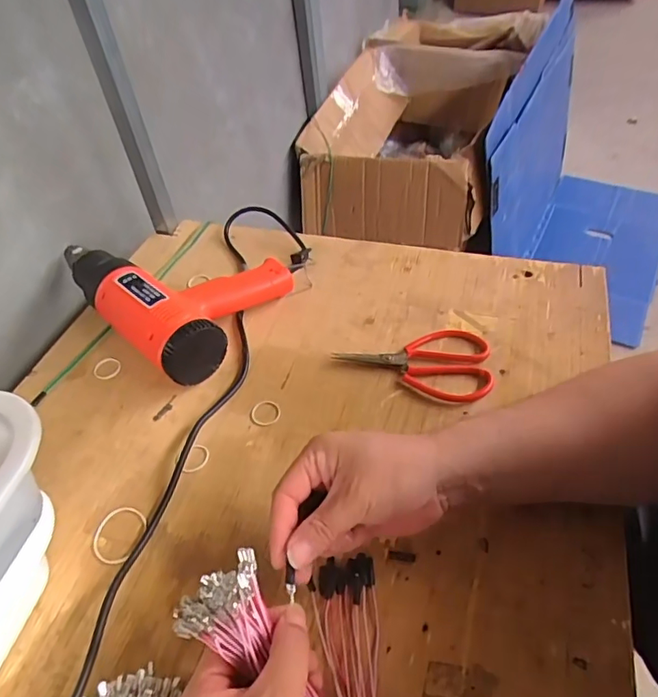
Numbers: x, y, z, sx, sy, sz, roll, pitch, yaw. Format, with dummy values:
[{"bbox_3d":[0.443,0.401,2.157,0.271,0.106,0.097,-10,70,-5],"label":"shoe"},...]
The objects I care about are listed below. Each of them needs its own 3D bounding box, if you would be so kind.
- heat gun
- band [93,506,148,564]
[{"bbox_3d":[-0.185,-0.087,0.617,0.273,0.073,0.186,33,59,31],"label":"heat gun"},{"bbox_3d":[-0.179,0.157,0.440,0.041,0.004,0.047,14,52,18],"label":"band"}]

